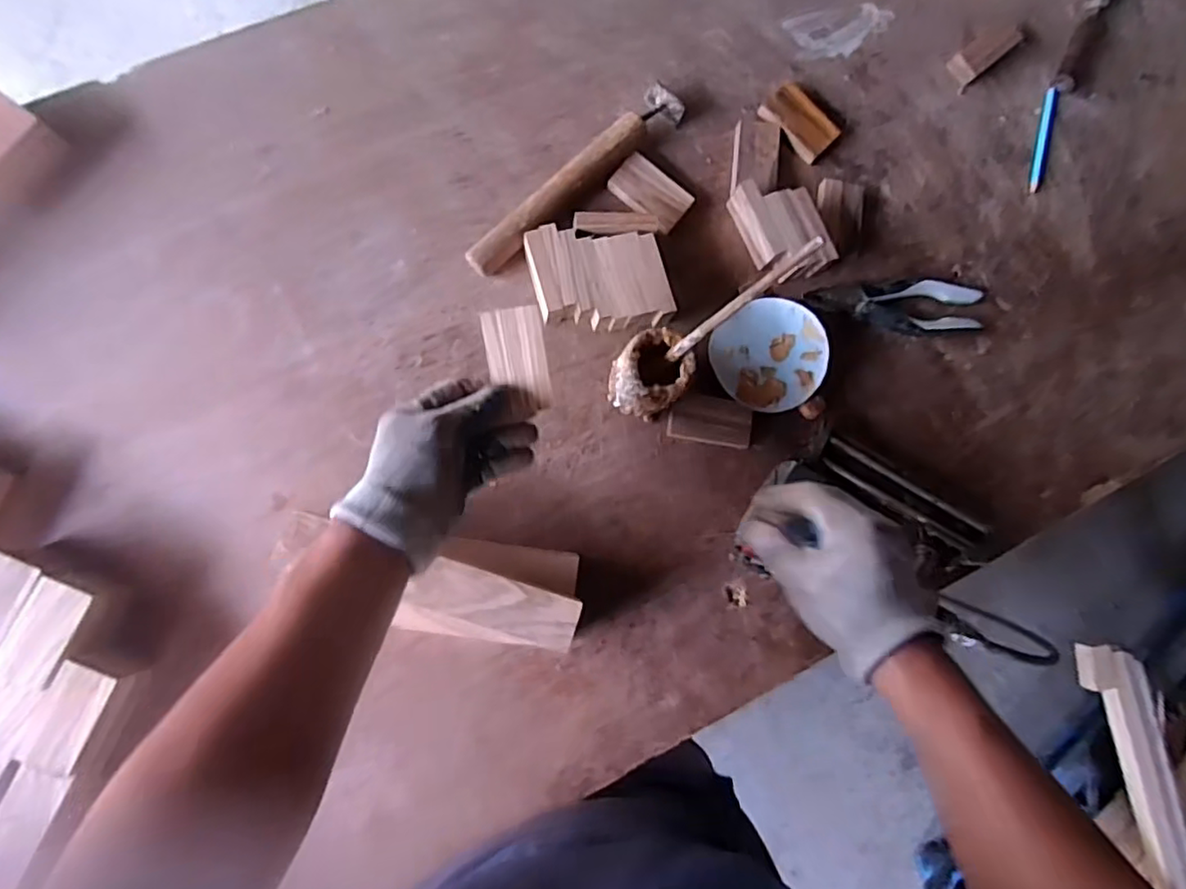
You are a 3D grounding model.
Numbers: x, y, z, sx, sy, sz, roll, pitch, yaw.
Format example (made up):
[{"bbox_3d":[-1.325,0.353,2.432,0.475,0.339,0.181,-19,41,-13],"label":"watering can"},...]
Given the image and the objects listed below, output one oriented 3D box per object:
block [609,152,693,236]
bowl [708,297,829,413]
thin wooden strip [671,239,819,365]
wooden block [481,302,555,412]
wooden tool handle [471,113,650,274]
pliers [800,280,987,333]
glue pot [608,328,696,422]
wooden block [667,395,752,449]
[{"bbox_3d":[0.061,-0.264,0.669,0.081,0.019,0.048,41,81,-2],"label":"block"},{"bbox_3d":[0.181,-0.091,0.649,0.106,0.031,0.109,1,83,-5],"label":"bowl"},{"bbox_3d":[0.112,-0.110,0.505,0.009,0.171,0.011,-29,86,-38],"label":"thin wooden strip"},{"bbox_3d":[-0.058,-0.066,0.490,0.044,0.010,0.077,-9,84,-7],"label":"wooden block"},{"bbox_3d":[-0.034,-0.251,0.646,0.223,0.034,0.035,-44,91,-9],"label":"wooden tool handle"},{"bbox_3d":[0.328,-0.148,0.683,0.192,0.022,0.058,0,84,-7],"label":"pliers"},{"bbox_3d":[0.053,-0.064,0.605,0.062,0.087,0.063,1,84,-7],"label":"glue pot"},{"bbox_3d":[0.120,-0.025,0.645,0.081,0.008,0.044,11,83,-6],"label":"wooden block"}]

